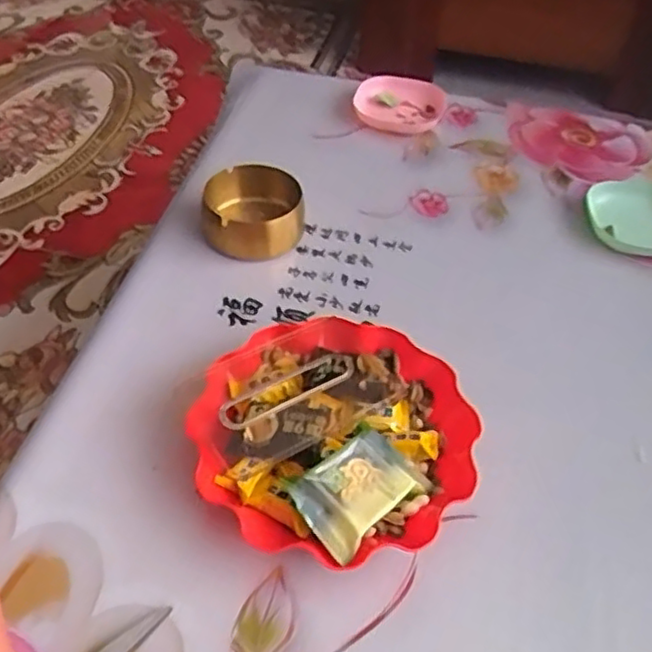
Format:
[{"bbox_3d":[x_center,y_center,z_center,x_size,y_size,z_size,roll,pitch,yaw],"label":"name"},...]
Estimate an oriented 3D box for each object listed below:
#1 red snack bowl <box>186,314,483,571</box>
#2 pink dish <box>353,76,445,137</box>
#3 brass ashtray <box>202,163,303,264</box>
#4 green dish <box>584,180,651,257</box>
[{"bbox_3d":[0.007,0.092,0.585,0.226,0.052,0.218,2,48,-2],"label":"red snack bowl"},{"bbox_3d":[0.104,-0.320,0.994,0.133,0.033,0.133,3,47,-3],"label":"pink dish"},{"bbox_3d":[-0.083,-0.134,0.779,0.109,0.052,0.122,1,48,-3],"label":"brass ashtray"},{"bbox_3d":[0.379,-0.132,0.817,0.121,0.036,0.110,3,47,-3],"label":"green dish"}]

